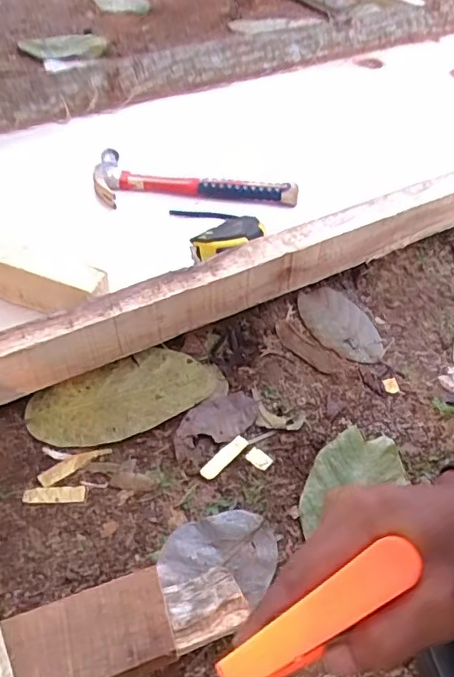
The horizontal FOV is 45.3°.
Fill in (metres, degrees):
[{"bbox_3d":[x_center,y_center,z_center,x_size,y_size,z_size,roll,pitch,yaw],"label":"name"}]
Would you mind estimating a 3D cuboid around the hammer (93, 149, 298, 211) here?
[{"bbox_3d":[-0.040,-0.207,0.720,0.260,0.031,0.092,1,48,-2],"label":"hammer"}]

